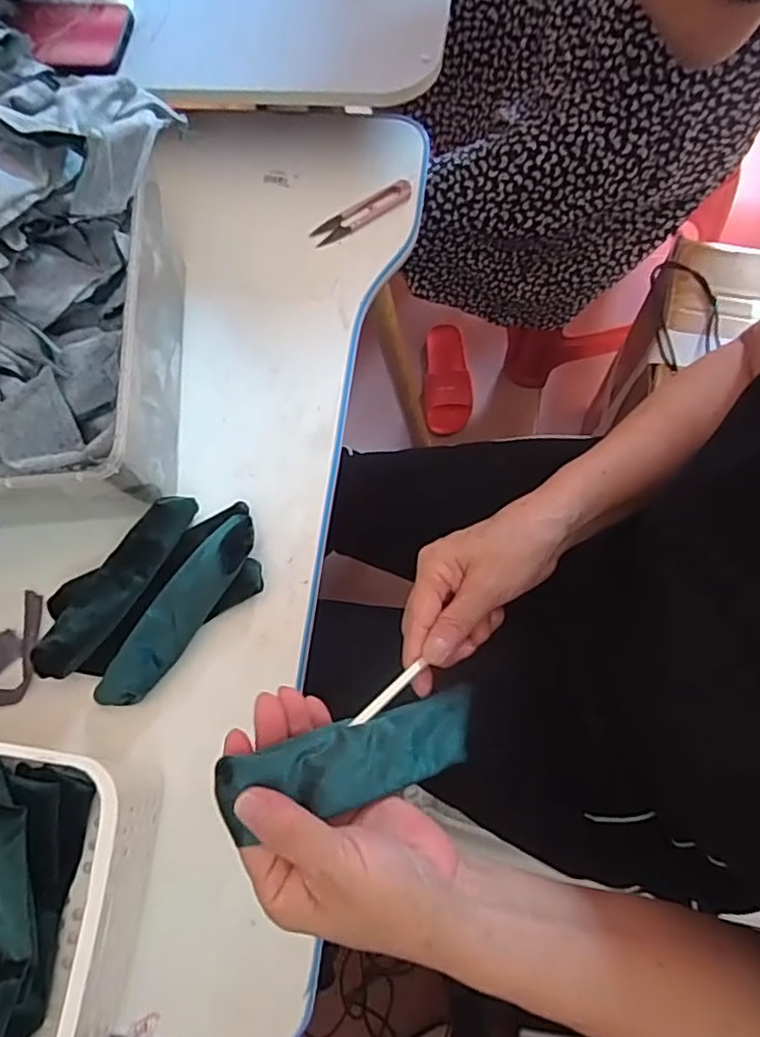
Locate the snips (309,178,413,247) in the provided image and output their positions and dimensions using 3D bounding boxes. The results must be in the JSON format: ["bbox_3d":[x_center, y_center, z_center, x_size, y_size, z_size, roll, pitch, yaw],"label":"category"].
[{"bbox_3d":[-0.015,-0.282,0.581,0.099,0.010,0.023,-28,76,-6],"label":"snips"}]

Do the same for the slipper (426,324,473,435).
[{"bbox_3d":[0.127,-0.269,1.179,0.087,0.053,0.219,-1,75,1],"label":"slipper"}]

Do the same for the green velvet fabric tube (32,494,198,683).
[{"bbox_3d":[-0.199,0.048,0.478,0.036,0.032,0.160,40,79,11],"label":"green velvet fabric tube"}]

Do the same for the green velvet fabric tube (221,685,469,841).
[{"bbox_3d":[-0.008,0.126,0.336,0.017,0.173,0.042,-26,69,41],"label":"green velvet fabric tube"}]

